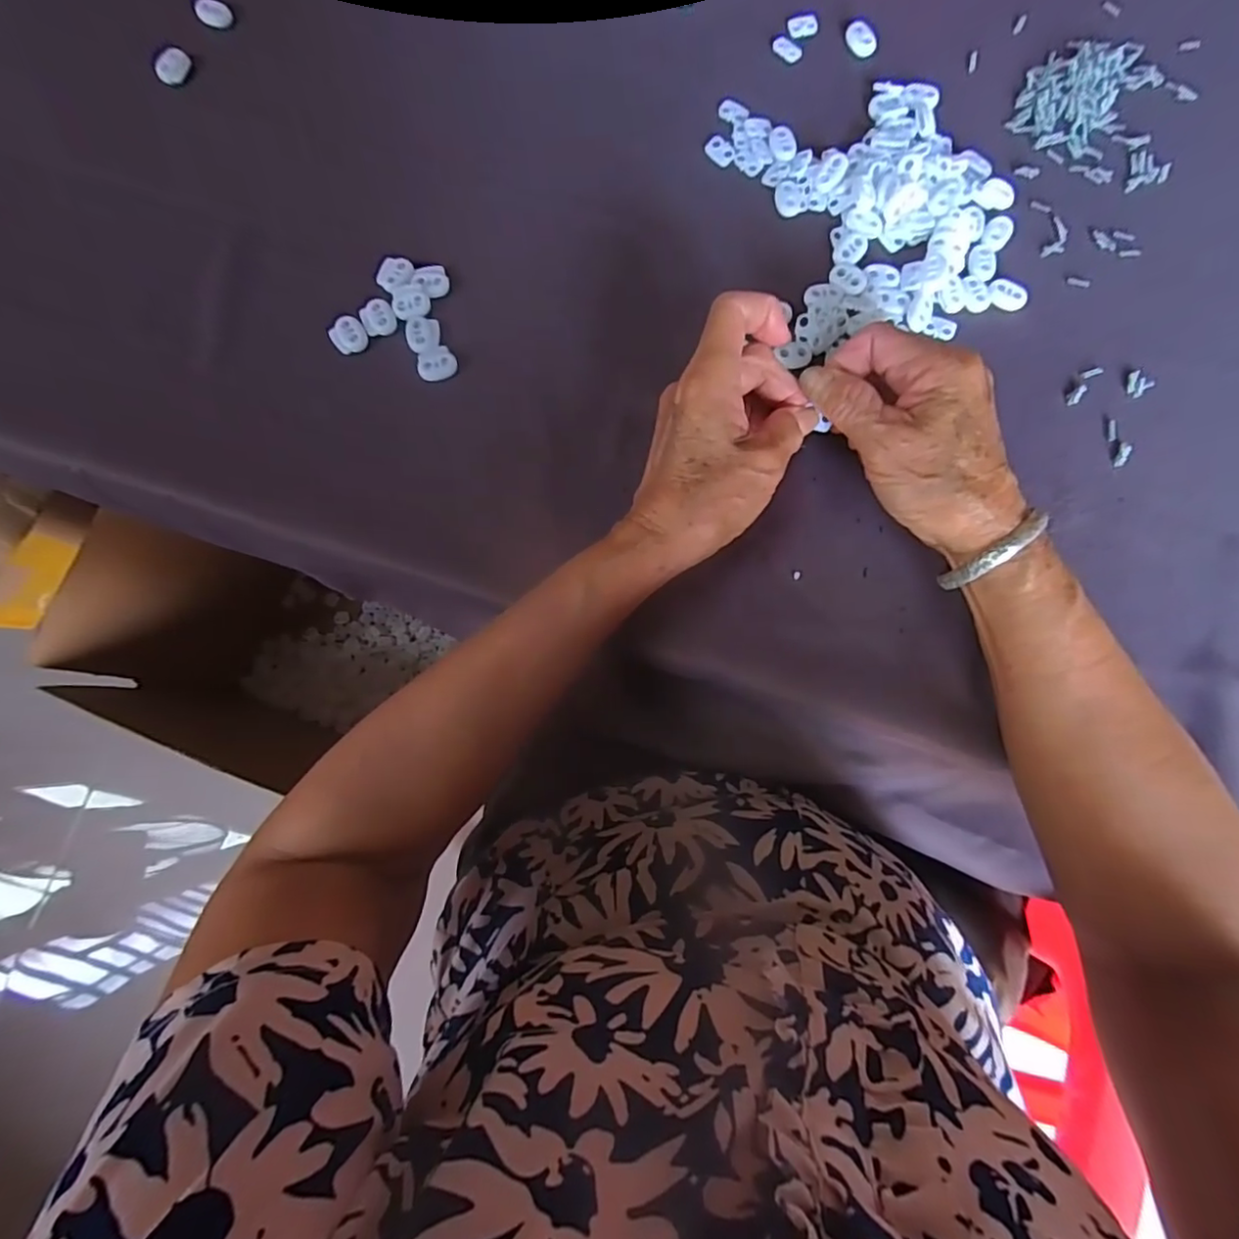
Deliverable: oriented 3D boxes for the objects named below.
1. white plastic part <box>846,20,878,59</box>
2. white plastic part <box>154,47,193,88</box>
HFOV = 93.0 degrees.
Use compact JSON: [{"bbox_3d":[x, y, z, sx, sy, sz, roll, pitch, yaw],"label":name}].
[{"bbox_3d":[0.155,-0.373,0.378,0.016,0.005,0.024,-39,83,-6],"label":"white plastic part"},{"bbox_3d":[-0.286,-0.354,0.377,0.023,0.008,0.015,-41,83,-6],"label":"white plastic part"}]

